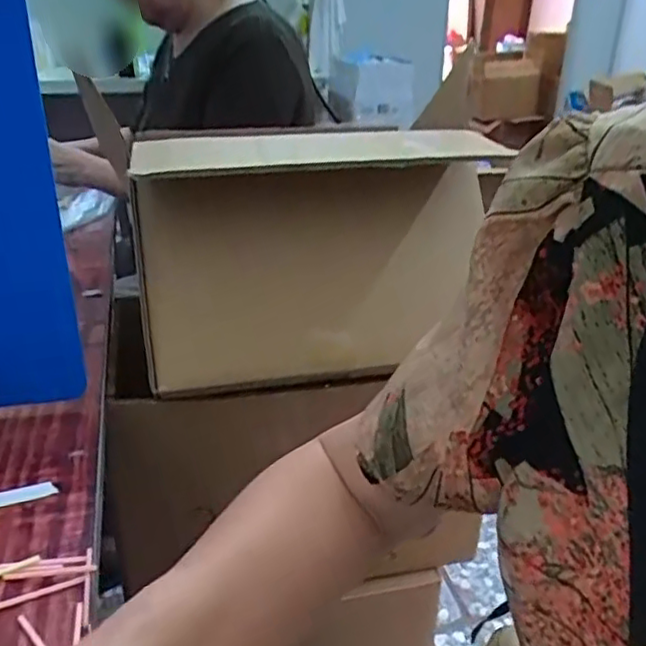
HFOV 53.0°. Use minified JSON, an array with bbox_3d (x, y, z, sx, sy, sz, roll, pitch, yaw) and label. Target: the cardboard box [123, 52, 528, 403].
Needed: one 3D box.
[{"bbox_3d":[0.008,-0.070,0.682,0.385,0.226,0.121,-5,28,-13],"label":"cardboard box"}]

